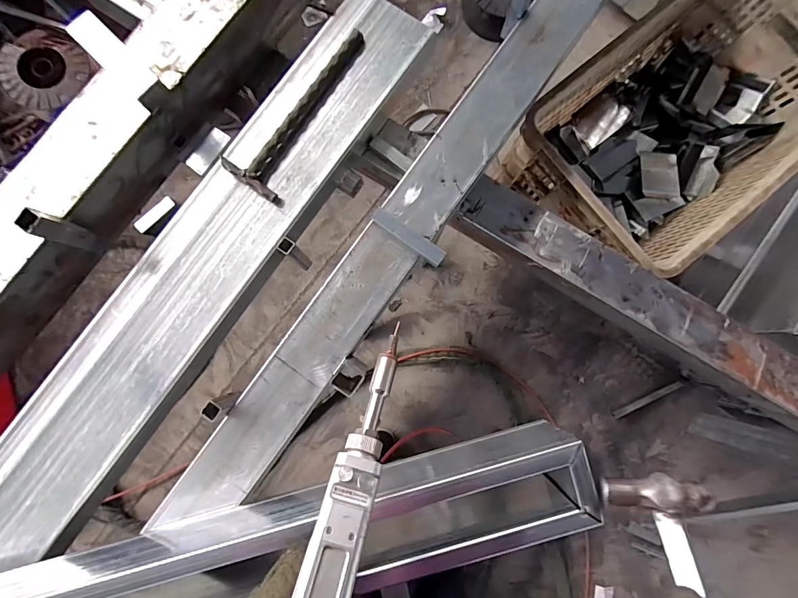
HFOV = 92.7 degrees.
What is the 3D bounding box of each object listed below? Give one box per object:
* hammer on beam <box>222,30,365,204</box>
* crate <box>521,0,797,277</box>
[{"bbox_3d":[-0.140,-0.275,0.544,0.082,0.020,0.274,31,85,2],"label":"hammer on beam"},{"bbox_3d":[0.502,-0.311,0.735,0.513,0.238,0.352,-40,87,-4],"label":"crate"}]

